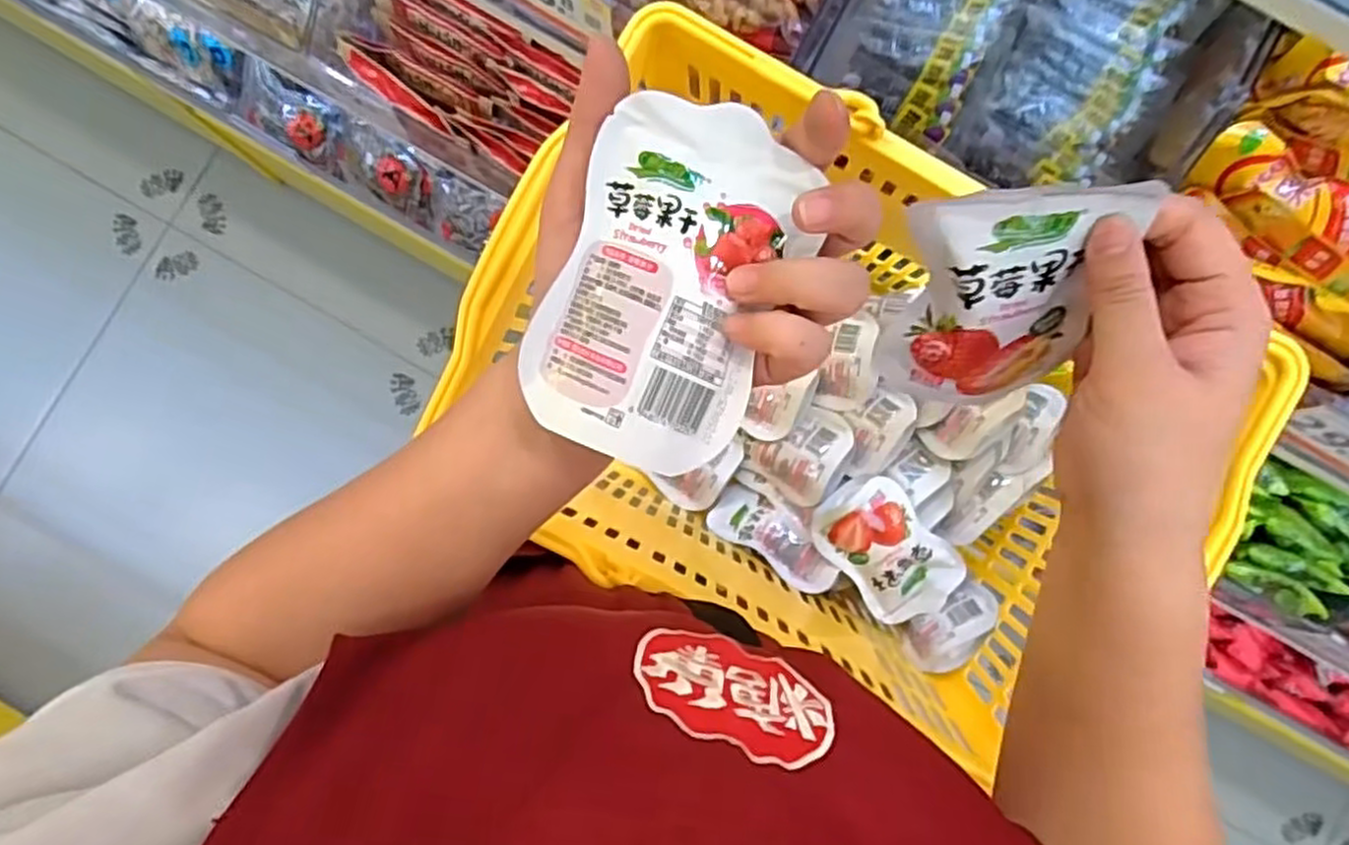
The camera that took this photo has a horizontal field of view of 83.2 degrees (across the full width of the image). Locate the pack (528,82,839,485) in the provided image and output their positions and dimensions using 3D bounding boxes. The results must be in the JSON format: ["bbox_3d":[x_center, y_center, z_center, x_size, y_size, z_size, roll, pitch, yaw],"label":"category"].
[{"bbox_3d":[0.000,-0.048,0.271,0.078,0.024,0.123,23,85,0],"label":"pack"}]

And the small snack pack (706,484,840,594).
[{"bbox_3d":[0.081,0.095,0.631,0.118,0.024,0.050,35,85,30],"label":"small snack pack"}]

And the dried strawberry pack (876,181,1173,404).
[{"bbox_3d":[0.130,-0.046,0.302,0.079,0.104,0.017,-2,51,2],"label":"dried strawberry pack"}]

